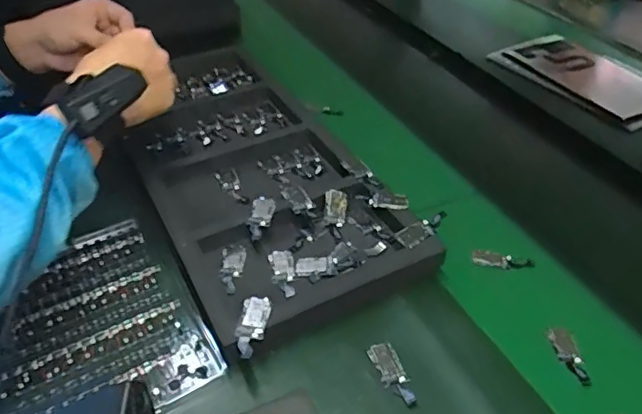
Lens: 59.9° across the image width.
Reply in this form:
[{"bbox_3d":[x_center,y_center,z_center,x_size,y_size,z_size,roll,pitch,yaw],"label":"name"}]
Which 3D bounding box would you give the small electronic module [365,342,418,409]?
[{"bbox_3d":[0.058,0.134,0.446,0.021,0.004,0.058,-11,43,-22],"label":"small electronic module"}]

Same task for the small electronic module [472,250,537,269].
[{"bbox_3d":[0.183,0.055,0.560,0.060,0.013,0.017,13,39,7],"label":"small electronic module"}]

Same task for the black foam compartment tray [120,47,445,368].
[{"bbox_3d":[-0.094,-0.057,0.636,0.222,0.050,0.511,-15,44,-25],"label":"black foam compartment tray"}]

